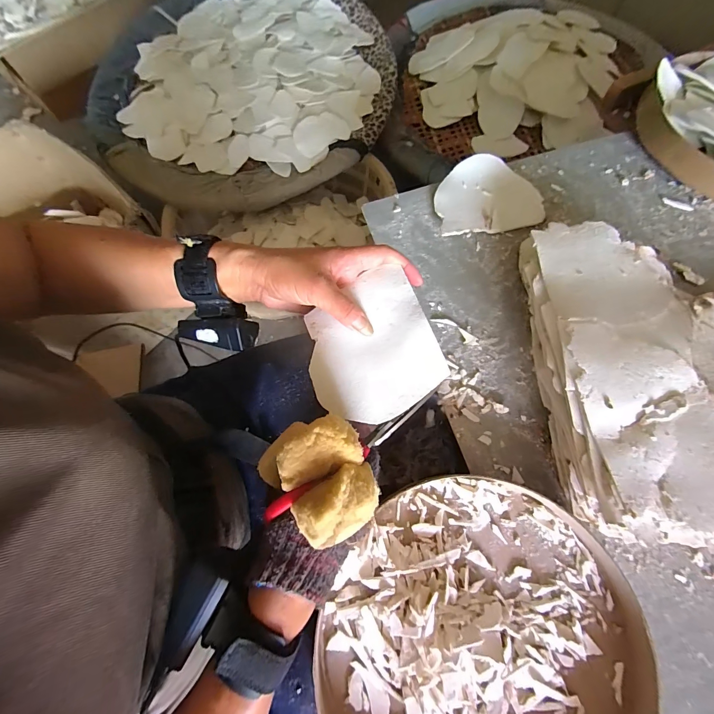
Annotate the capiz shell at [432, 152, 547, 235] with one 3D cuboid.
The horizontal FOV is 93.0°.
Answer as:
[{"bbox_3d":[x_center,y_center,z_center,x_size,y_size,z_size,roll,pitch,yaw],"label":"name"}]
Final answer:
[{"bbox_3d":[0.189,-0.239,0.500,0.152,0.014,0.131,-6,71,-2],"label":"capiz shell"}]

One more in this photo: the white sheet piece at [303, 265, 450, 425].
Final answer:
[{"bbox_3d":[0.010,-0.010,0.294,0.108,0.015,0.124,-21,72,-6],"label":"white sheet piece"}]

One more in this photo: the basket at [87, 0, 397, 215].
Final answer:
[{"bbox_3d":[-0.370,-0.838,0.998,0.992,0.115,0.845,33,75,12],"label":"basket"}]

